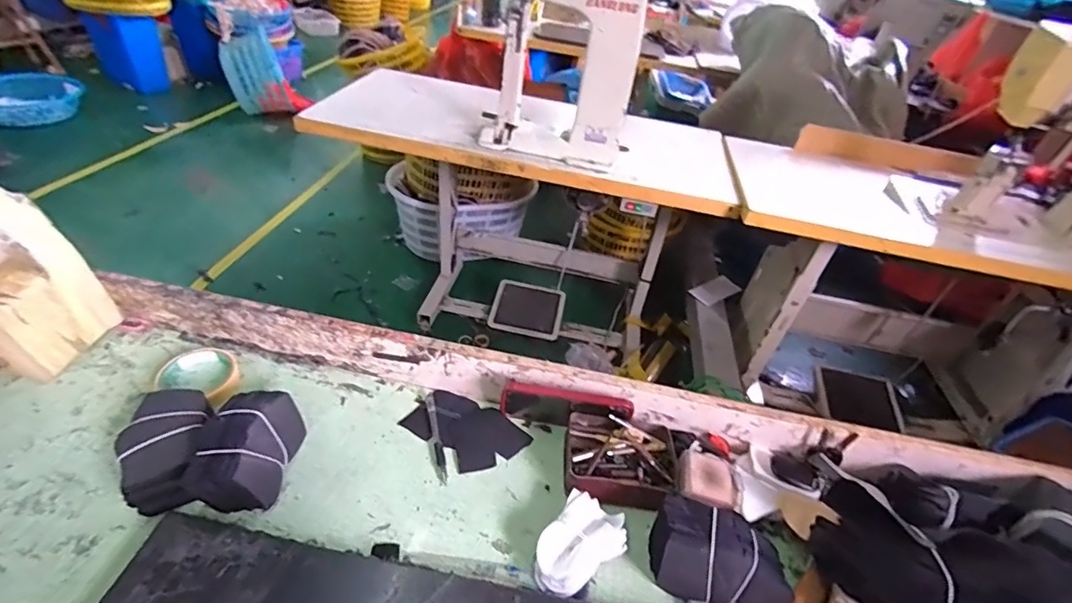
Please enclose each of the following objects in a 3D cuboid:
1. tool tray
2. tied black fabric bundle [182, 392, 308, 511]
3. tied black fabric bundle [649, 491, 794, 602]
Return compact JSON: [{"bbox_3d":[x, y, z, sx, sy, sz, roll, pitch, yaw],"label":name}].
[{"bbox_3d":[0.098,0.185,0.582,0.129,0.045,0.107,9,39,1],"label":"tool tray"},{"bbox_3d":[-0.305,0.154,0.527,0.073,0.068,0.121,4,40,-6],"label":"tied black fabric bundle"},{"bbox_3d":[0.182,0.254,0.491,0.130,0.063,0.073,18,40,11],"label":"tied black fabric bundle"}]

